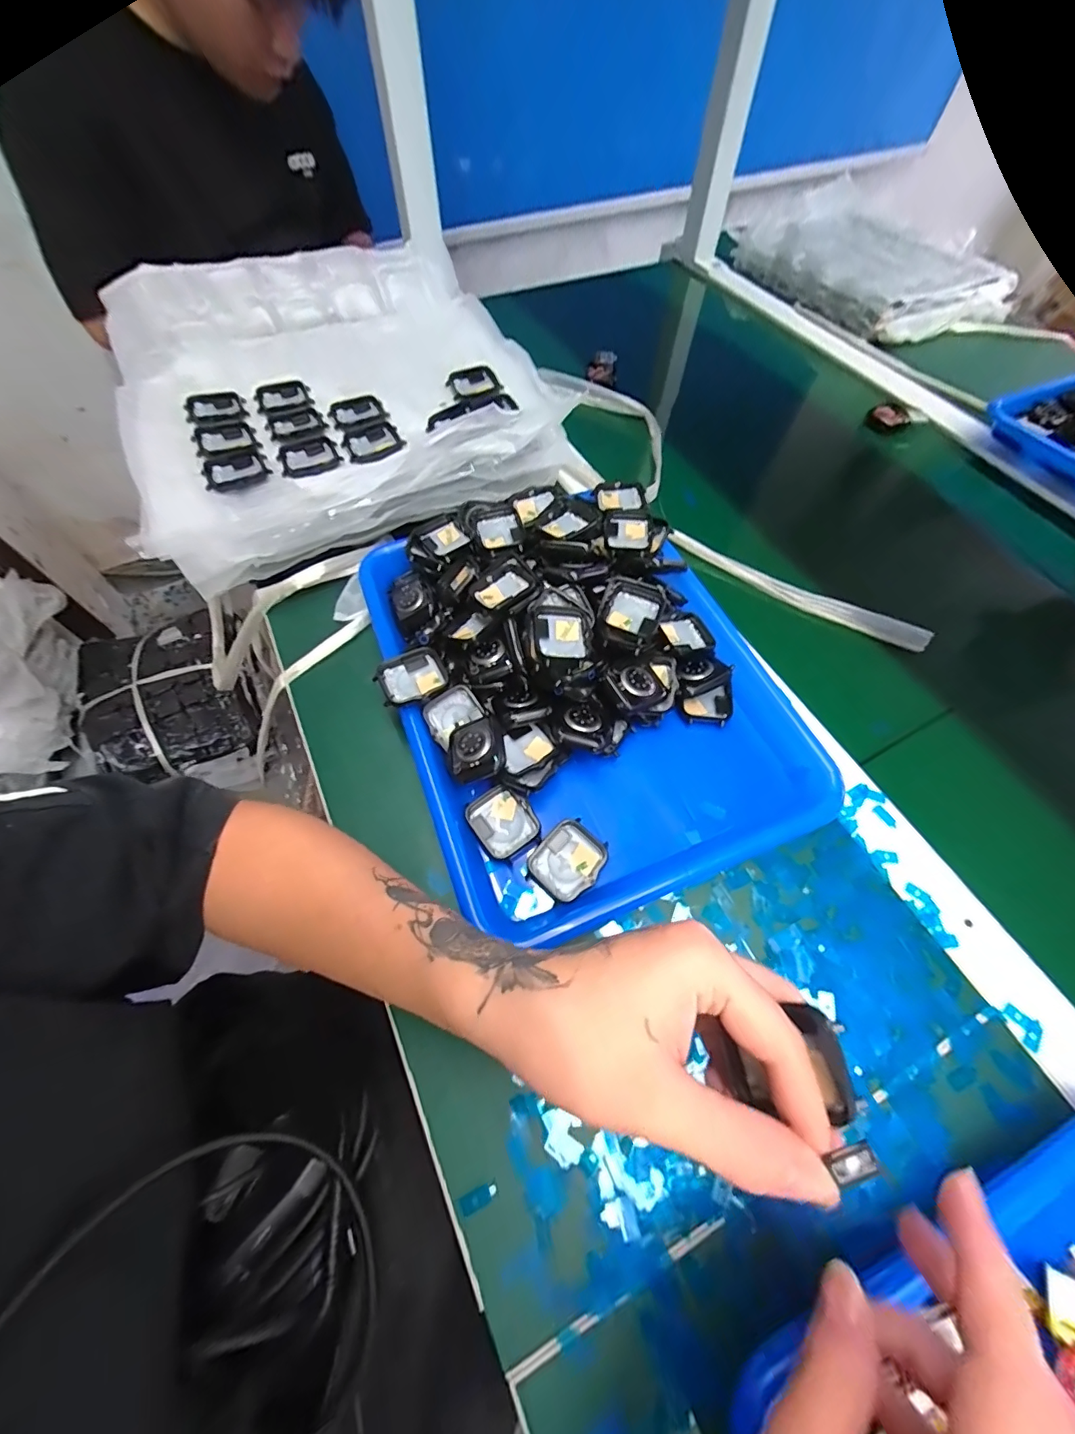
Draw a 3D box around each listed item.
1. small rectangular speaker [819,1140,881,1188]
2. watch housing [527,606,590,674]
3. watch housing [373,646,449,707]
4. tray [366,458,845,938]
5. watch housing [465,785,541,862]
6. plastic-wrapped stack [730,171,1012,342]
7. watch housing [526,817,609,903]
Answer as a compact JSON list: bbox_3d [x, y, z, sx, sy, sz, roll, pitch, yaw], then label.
[{"bbox_3d":[0.098,0.140,0.152,0.014,0.006,0.008,-19,63,-11],"label":"small rectangular speaker"},{"bbox_3d":[0.014,-0.052,0.328,0.040,0.012,0.049,-6,61,-3],"label":"watch housing"},{"bbox_3d":[-0.085,-0.026,0.337,0.046,0.015,0.037,-30,65,-16],"label":"watch housing"},{"bbox_3d":[0.023,-0.040,0.351,0.255,0.056,0.331,-20,63,-11],"label":"tray"},{"bbox_3d":[-0.022,0.068,0.315,0.037,0.010,0.042,-31,65,-16],"label":"watch housing"},{"bbox_3d":[0.470,-0.662,0.707,0.238,0.049,0.362,-30,65,-16],"label":"plastic-wrapped stack"},{"bbox_3d":[0.020,0.090,0.304,0.038,0.008,0.045,38,67,19],"label":"watch housing"}]

